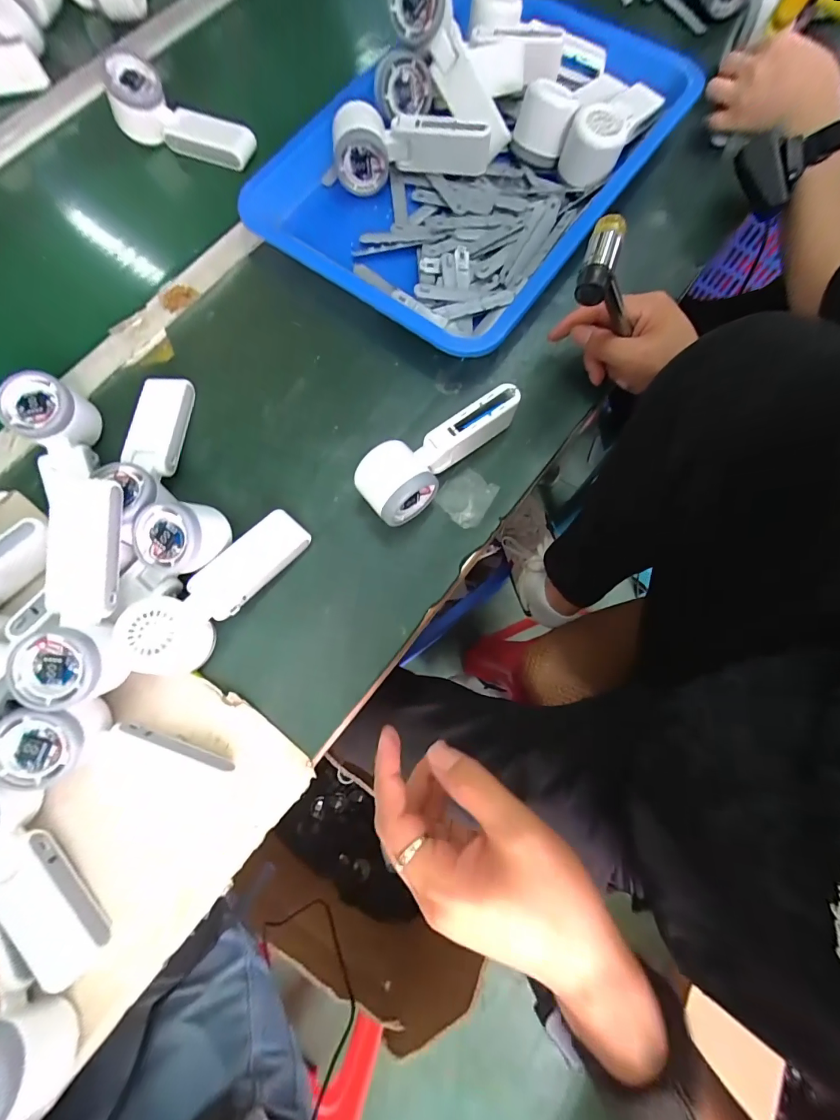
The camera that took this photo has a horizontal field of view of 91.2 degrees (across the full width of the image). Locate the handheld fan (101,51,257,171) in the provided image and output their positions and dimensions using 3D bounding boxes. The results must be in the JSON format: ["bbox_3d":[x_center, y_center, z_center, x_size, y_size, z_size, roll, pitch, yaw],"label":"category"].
[{"bbox_3d":[-0.266,-0.495,0.460,0.158,0.058,0.056,27,79,8],"label":"handheld fan"}]

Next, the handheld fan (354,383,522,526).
[{"bbox_3d":[0.022,-0.097,0.373,0.163,0.053,0.055,-36,78,-7],"label":"handheld fan"}]

